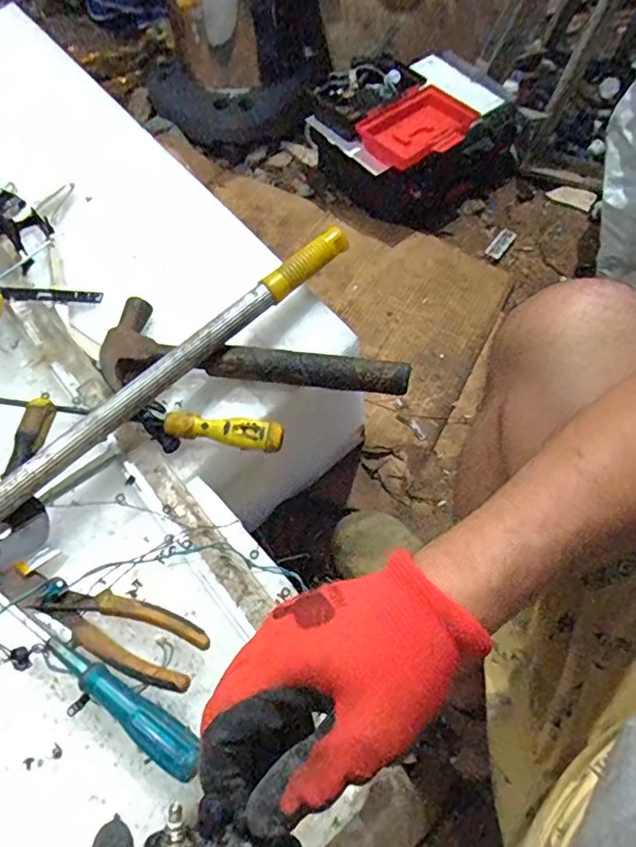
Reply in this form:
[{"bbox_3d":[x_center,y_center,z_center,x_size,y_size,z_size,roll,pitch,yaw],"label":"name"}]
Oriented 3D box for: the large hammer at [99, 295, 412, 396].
[{"bbox_3d":[-0.064,-0.073,0.553,0.303,0.048,0.100,7,61,1],"label":"large hammer"}]

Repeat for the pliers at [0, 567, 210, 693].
[{"bbox_3d":[-0.172,0.151,0.432,0.174,0.023,0.051,20,62,8],"label":"pliers"}]

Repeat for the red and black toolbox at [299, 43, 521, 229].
[{"bbox_3d":[0.197,-0.562,1.081,0.331,0.167,0.273,-36,69,-20],"label":"red and black toolbox"}]

